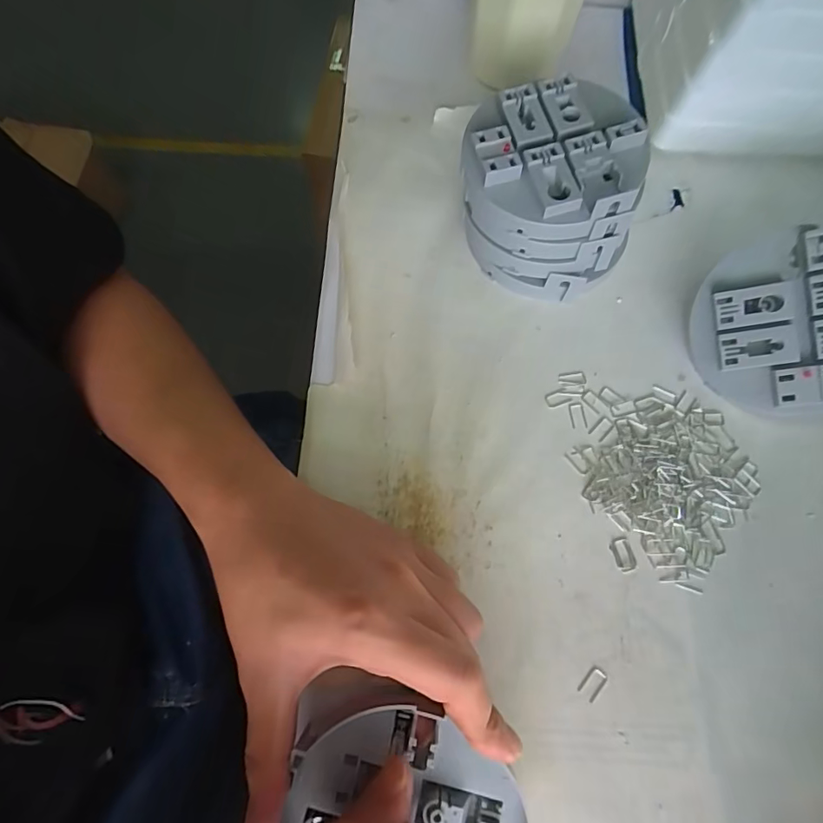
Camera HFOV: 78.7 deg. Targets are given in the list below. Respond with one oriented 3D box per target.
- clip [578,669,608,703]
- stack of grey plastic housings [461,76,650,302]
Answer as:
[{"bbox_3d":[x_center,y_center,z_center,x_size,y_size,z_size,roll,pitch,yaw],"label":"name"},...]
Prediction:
[{"bbox_3d":[0.093,0.138,0.254,0.009,0.004,0.015,42,74,12],"label":"clip"},{"bbox_3d":[0.082,-0.133,0.308,0.101,0.079,0.095,8,71,1],"label":"stack of grey plastic housings"}]

